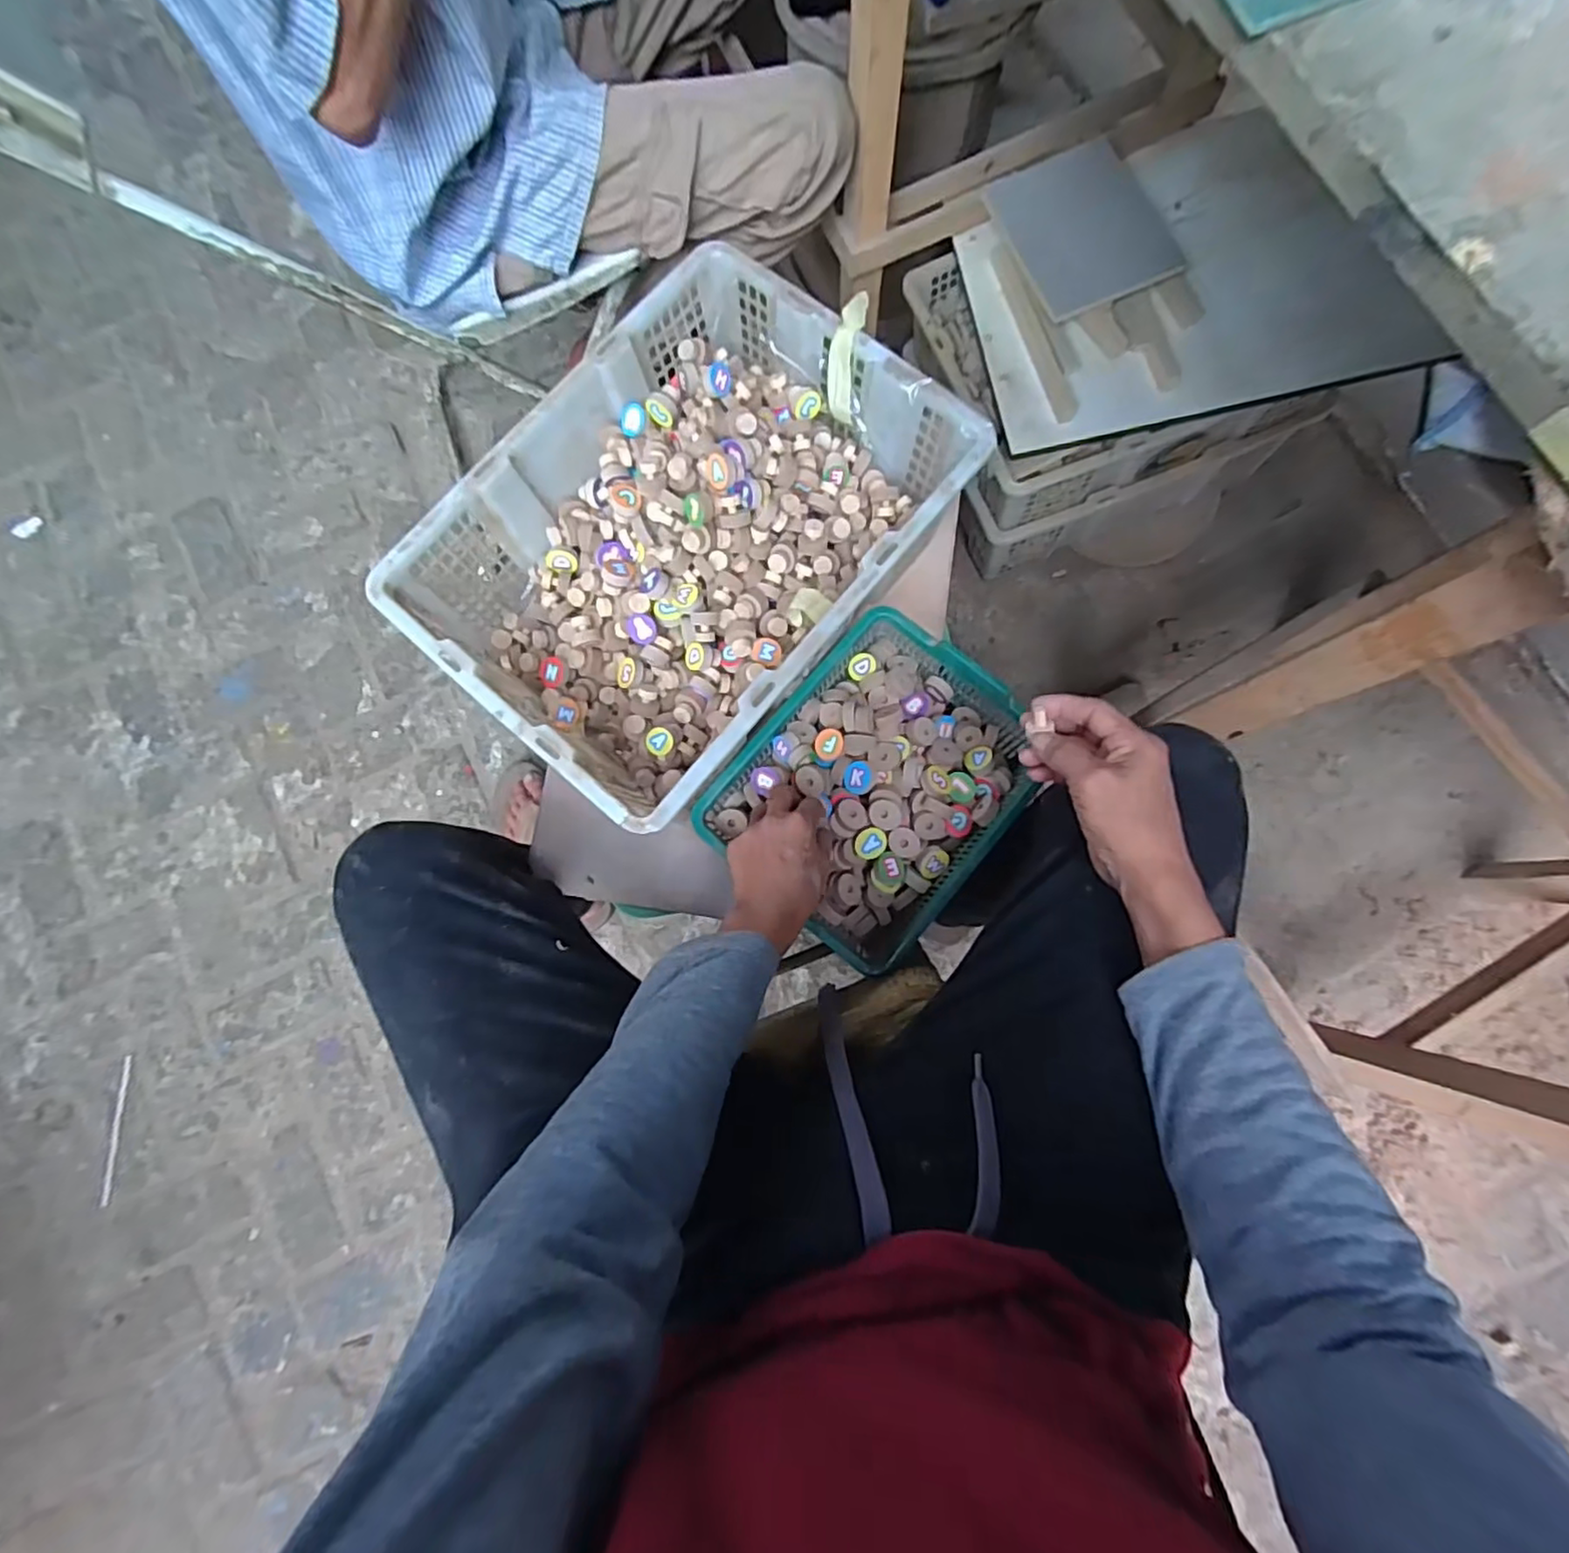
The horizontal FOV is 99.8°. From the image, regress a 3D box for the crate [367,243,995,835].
[{"bbox_3d":[-0.086,-0.222,0.638,0.337,0.139,0.466,41,84,8],"label":"crate"}]

